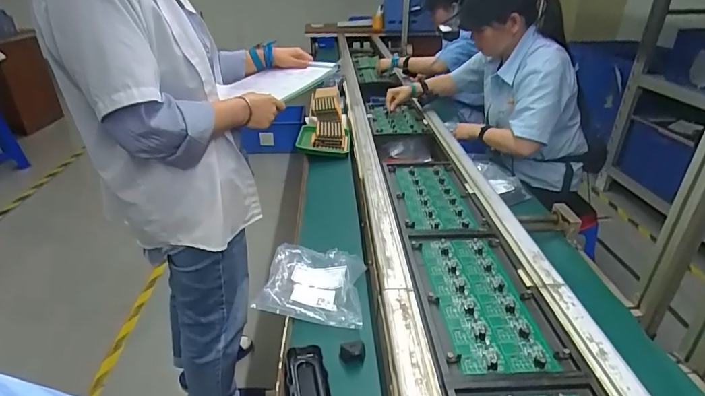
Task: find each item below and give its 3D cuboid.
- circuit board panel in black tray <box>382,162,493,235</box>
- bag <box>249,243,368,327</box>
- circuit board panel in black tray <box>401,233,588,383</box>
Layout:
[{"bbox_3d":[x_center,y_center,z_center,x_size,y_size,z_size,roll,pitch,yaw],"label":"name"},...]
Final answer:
[{"bbox_3d":[0.185,-0.008,0.970,0.178,0.027,0.342,-1,32,-8],"label":"circuit board panel in black tray"},{"bbox_3d":[-0.067,0.146,0.749,0.182,0.037,0.178,7,32,5],"label":"bag"},{"bbox_3d":[0.201,0.155,0.665,0.181,0.016,0.333,0,32,-6],"label":"circuit board panel in black tray"}]

